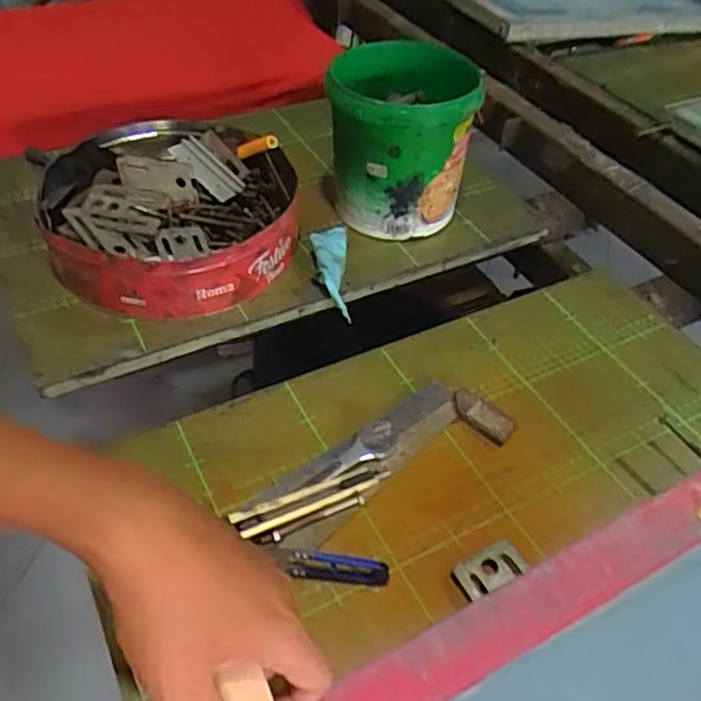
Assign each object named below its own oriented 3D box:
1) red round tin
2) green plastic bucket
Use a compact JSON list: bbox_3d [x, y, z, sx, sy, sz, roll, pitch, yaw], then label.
[{"bbox_3d":[-0.188,-0.147,0.704,0.254,0.081,0.254,2,46,-2],"label":"red round tin"},{"bbox_3d":[0.059,-0.235,0.751,0.156,0.170,0.160,8,46,3],"label":"green plastic bucket"}]

